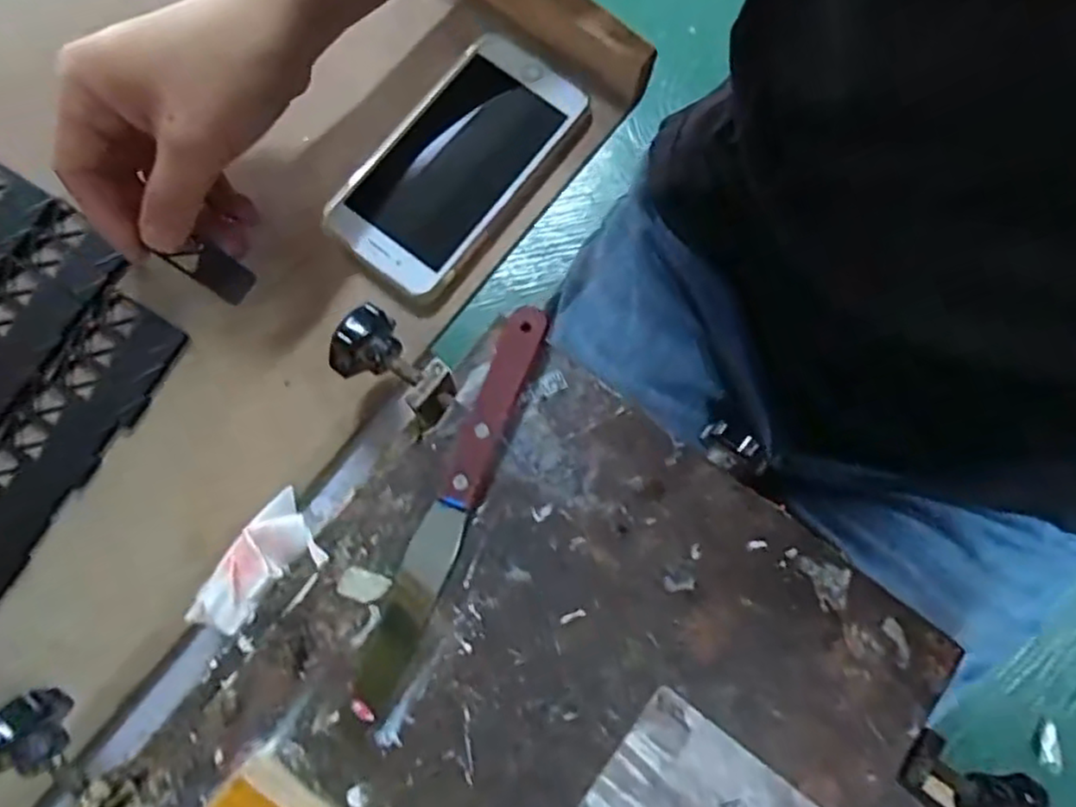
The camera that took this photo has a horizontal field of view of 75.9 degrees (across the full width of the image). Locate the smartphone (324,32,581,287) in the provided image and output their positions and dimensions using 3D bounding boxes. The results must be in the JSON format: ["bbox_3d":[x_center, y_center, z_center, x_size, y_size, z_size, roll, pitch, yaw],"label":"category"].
[{"bbox_3d":[-0.047,-0.139,0.396,0.078,0.008,0.149,38,82,8],"label":"smartphone"}]

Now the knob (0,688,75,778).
[{"bbox_3d":[-0.221,0.141,0.293,0.032,0.023,0.032,0,79,1],"label":"knob"}]

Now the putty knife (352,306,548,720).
[{"bbox_3d":[-0.036,0.041,0.294,0.019,0.008,0.177,22,80,5],"label":"putty knife"}]

